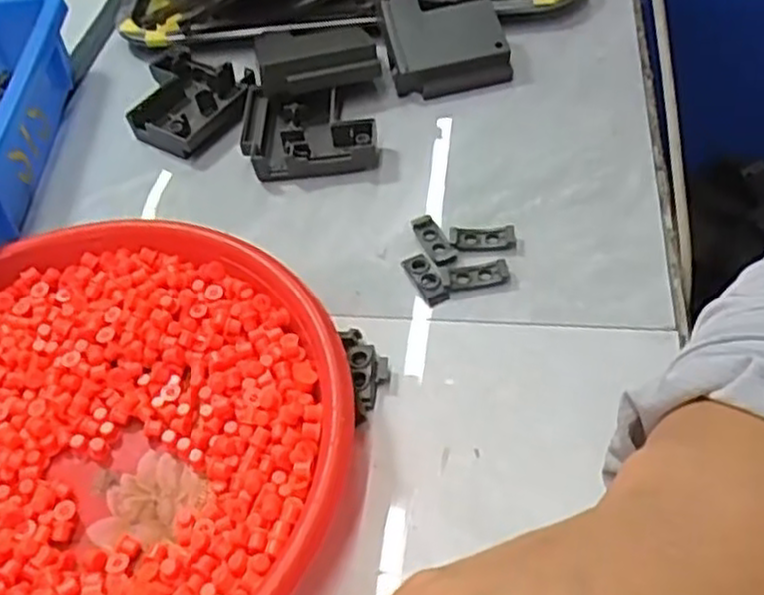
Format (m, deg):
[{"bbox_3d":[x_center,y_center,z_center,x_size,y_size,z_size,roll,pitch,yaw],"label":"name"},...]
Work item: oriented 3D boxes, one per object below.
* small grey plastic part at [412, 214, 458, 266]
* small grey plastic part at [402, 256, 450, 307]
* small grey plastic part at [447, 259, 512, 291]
[{"bbox_3d":[0.028,-0.032,0.410,0.013,0.004,0.038,-18,52,-9],"label":"small grey plastic part"},{"bbox_3d":[0.024,-0.010,0.397,0.016,0.005,0.034,-19,52,-9],"label":"small grey plastic part"},{"bbox_3d":[0.051,-0.012,0.395,0.032,0.004,0.016,-5,51,1],"label":"small grey plastic part"}]

